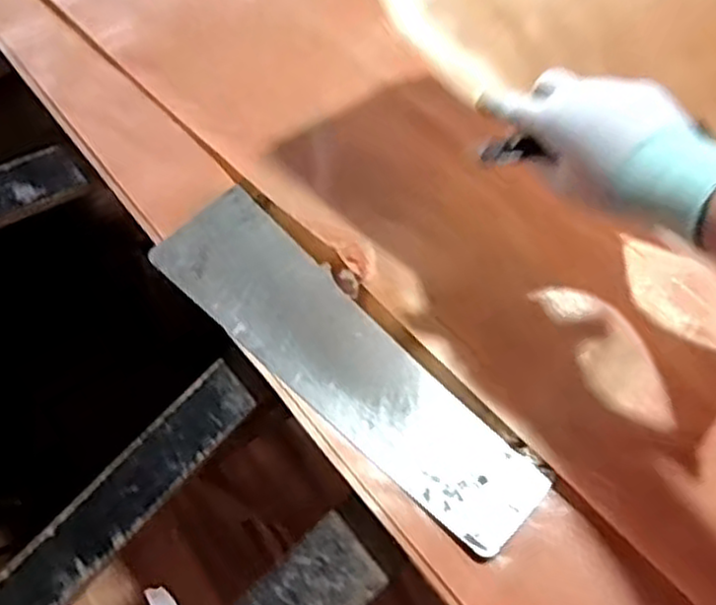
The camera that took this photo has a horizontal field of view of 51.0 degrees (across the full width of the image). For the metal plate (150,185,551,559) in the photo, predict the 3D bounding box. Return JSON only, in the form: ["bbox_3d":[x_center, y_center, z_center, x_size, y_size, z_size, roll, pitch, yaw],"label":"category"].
[{"bbox_3d":[-0.015,0.045,0.614,0.099,0.009,0.373,-40,69,-20],"label":"metal plate"}]

